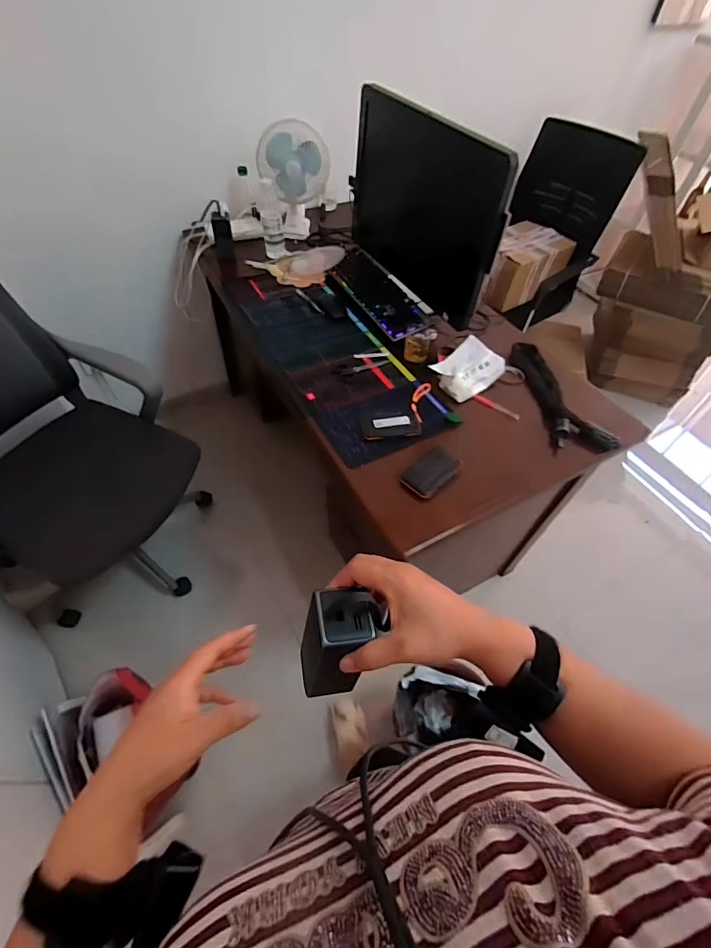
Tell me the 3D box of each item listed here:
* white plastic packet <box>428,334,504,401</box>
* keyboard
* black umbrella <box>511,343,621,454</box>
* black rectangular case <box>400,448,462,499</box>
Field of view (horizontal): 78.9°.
[{"bbox_3d":[0.272,-0.259,1.063,0.163,0.058,0.128,-32,61,-23],"label":"white plastic packet"},{"bbox_3d":[0.067,-0.536,1.267,0.158,0.043,0.444,-24,58,-18],"label":"keyboard"},{"bbox_3d":[0.482,-0.183,1.037,0.106,0.064,0.346,-7,54,-7],"label":"black umbrella"},{"bbox_3d":[0.152,-0.005,0.873,0.111,0.026,0.076,-37,63,-25],"label":"black rectangular case"}]

